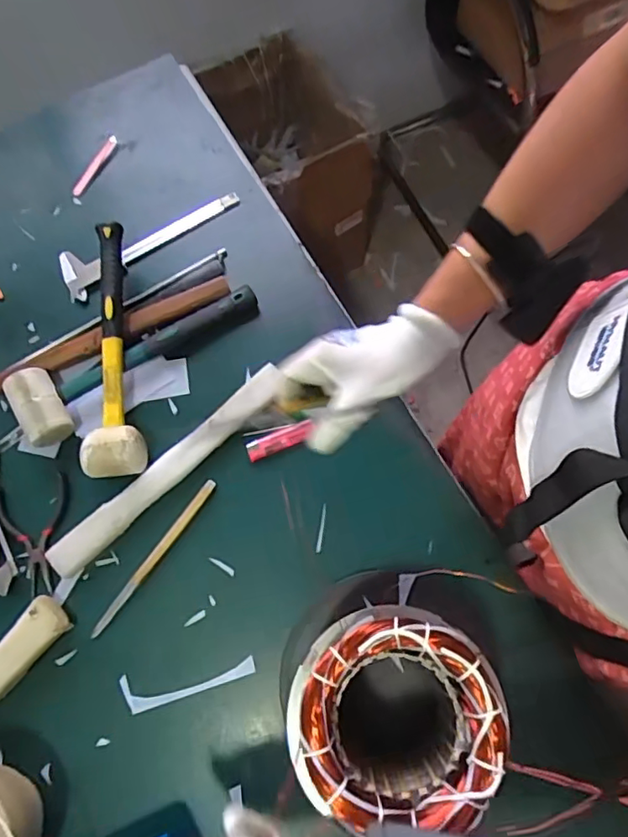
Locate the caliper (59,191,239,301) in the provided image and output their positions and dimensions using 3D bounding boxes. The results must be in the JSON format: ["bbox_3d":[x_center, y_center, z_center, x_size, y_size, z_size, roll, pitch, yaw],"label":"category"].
[{"bbox_3d":[-0.201,-0.225,0.689,0.231,0.012,0.060,-33,74,-9],"label":"caliper"}]

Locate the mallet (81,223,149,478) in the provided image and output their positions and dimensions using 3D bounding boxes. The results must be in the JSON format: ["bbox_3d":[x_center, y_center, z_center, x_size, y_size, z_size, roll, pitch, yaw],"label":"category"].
[{"bbox_3d":[-0.218,-0.076,0.610,0.063,0.055,0.280,-9,72,-1],"label":"mallet"}]

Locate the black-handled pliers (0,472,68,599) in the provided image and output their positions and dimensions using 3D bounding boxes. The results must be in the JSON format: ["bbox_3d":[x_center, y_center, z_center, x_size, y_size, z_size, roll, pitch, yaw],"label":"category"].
[{"bbox_3d":[-0.278,0.117,0.573,0.069,0.008,0.117,-20,72,-5],"label":"black-handled pliers"}]

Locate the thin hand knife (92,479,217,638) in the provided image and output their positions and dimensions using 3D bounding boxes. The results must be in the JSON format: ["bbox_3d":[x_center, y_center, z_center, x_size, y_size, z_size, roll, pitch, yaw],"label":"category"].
[{"bbox_3d":[-0.159,0.136,0.564,0.012,0.009,0.181,35,76,12],"label":"thin hand knife"}]

